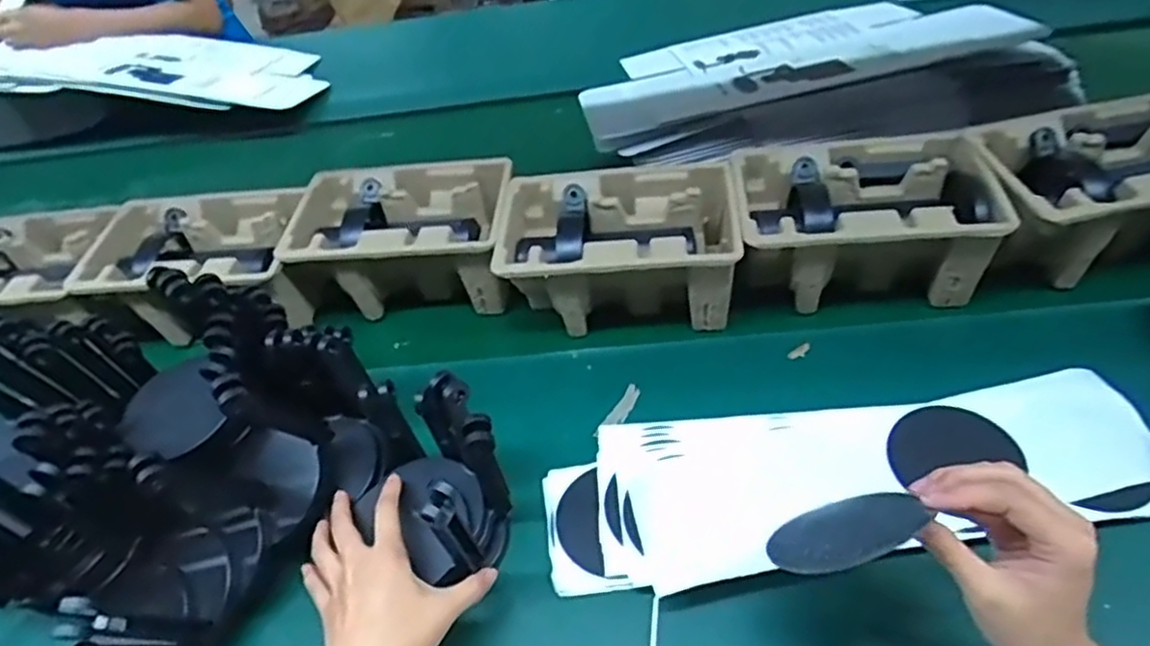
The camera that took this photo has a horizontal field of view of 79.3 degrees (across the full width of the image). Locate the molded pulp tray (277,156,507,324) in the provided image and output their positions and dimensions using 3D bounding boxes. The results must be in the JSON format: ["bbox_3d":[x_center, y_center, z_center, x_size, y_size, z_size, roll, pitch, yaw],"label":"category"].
[{"bbox_3d":[-0.178,-0.089,0.745,0.224,0.098,0.151,-1,46,6],"label":"molded pulp tray"}]

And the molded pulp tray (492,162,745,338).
[{"bbox_3d":[0.042,-0.070,0.685,0.222,0.099,0.146,-1,46,5],"label":"molded pulp tray"}]

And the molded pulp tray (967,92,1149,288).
[{"bbox_3d":[0.479,-0.121,0.638,0.222,0.093,0.150,-7,46,-1],"label":"molded pulp tray"}]

